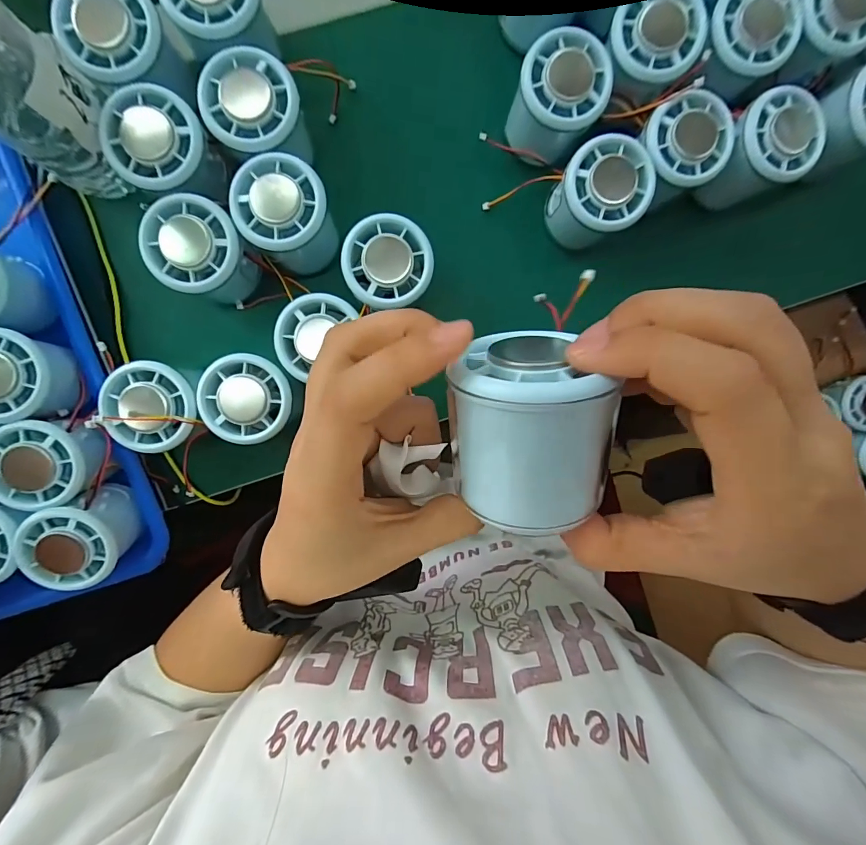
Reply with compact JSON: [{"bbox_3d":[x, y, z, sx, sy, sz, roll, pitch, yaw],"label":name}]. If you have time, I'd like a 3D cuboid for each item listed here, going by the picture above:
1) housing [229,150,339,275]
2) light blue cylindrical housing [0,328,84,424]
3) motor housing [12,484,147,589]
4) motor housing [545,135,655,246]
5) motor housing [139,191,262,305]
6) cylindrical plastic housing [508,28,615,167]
[{"bbox_3d":[-0.097,-0.137,0.276,0.053,0.062,0.055,0,95,-4],"label":"housing"},{"bbox_3d":[-0.266,-0.030,0.265,0.051,0.043,0.054,0,95,-4],"label":"light blue cylindrical housing"},{"bbox_3d":[-0.233,0.079,0.279,0.054,0.038,0.054,-29,96,-1],"label":"motor housing"},{"bbox_3d":[0.111,-0.155,0.292,0.057,0.063,0.056,0,95,-4],"label":"motor housing"},{"bbox_3d":[-0.149,-0.111,0.275,0.054,0.058,0.054,0,95,-4],"label":"motor housing"},{"bbox_3d":[0.081,-0.214,0.283,0.054,0.057,0.056,0,95,-4],"label":"cylindrical plastic housing"}]

